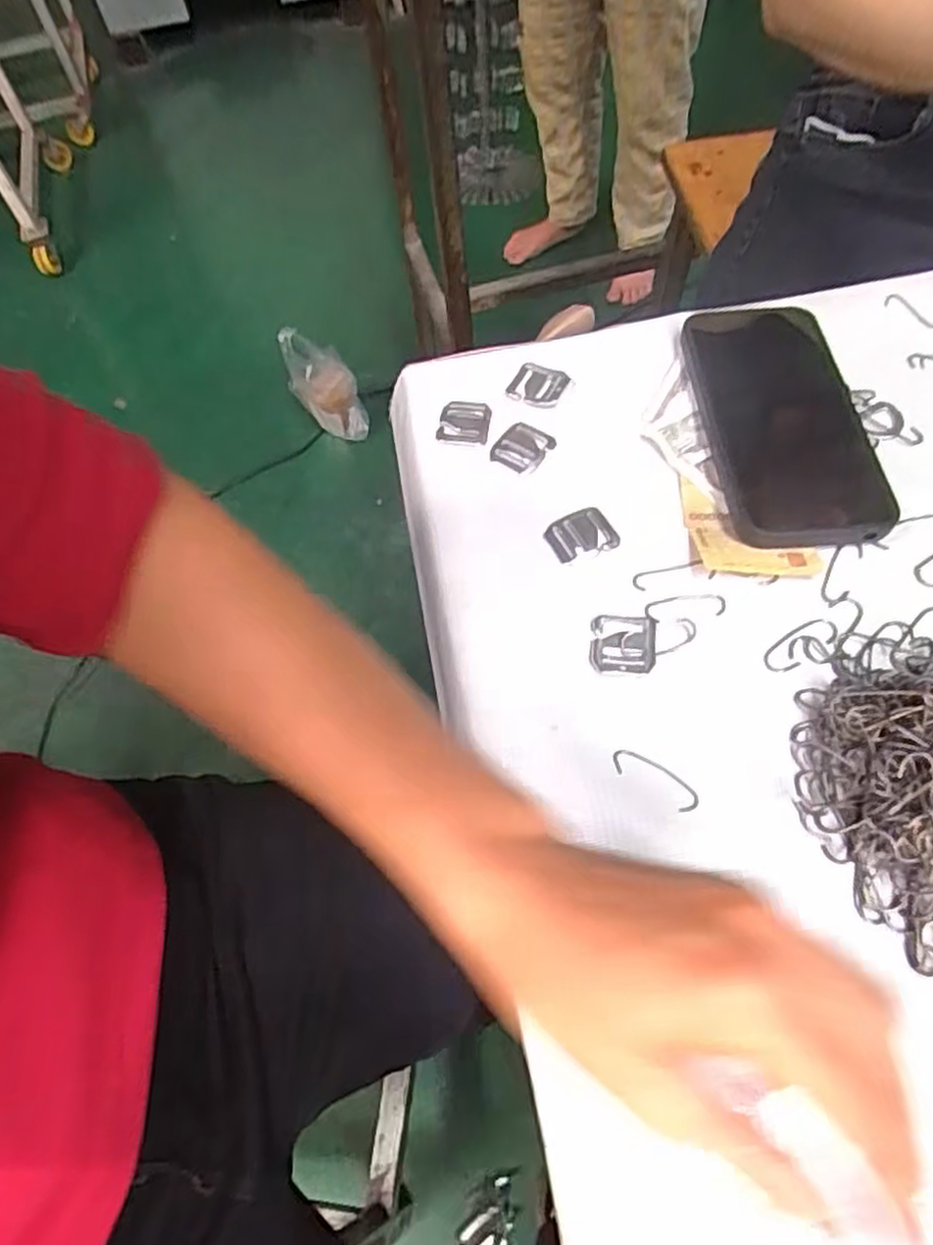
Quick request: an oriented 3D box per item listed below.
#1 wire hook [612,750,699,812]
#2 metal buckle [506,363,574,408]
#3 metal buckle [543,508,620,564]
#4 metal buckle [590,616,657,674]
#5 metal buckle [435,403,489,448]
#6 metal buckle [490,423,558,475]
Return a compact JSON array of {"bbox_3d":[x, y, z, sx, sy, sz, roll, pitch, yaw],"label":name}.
[{"bbox_3d":[0.084,0.069,0.328,0.041,0.004,0.013,30,66,20],"label":"wire hook"},{"bbox_3d":[0.045,-0.144,0.446,0.035,0.004,0.029,26,65,18],"label":"metal buckle"},{"bbox_3d":[0.061,-0.048,0.393,0.036,0.004,0.027,-20,60,-8],"label":"metal buckle"},{"bbox_3d":[0.077,0.010,0.359,0.031,0.004,0.032,3,60,6],"label":"metal buckle"},{"bbox_3d":[-0.001,-0.118,0.438,0.030,0.006,0.032,9,61,9],"label":"metal buckle"},{"bbox_3d":[0.033,-0.102,0.425,0.028,0.004,0.032,31,66,20],"label":"metal buckle"}]

